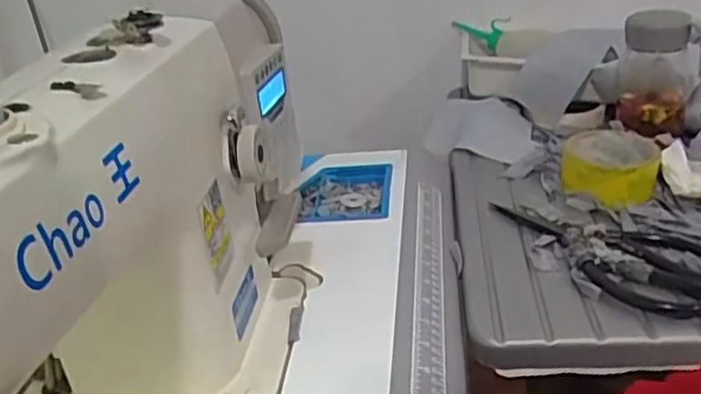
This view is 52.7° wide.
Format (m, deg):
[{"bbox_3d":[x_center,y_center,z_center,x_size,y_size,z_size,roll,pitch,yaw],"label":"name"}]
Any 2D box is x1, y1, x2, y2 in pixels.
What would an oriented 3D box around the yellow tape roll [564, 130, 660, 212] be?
[{"bbox_3d":[0.256,-0.029,0.699,0.090,0.044,0.098,4,29,19],"label":"yellow tape roll"}]

